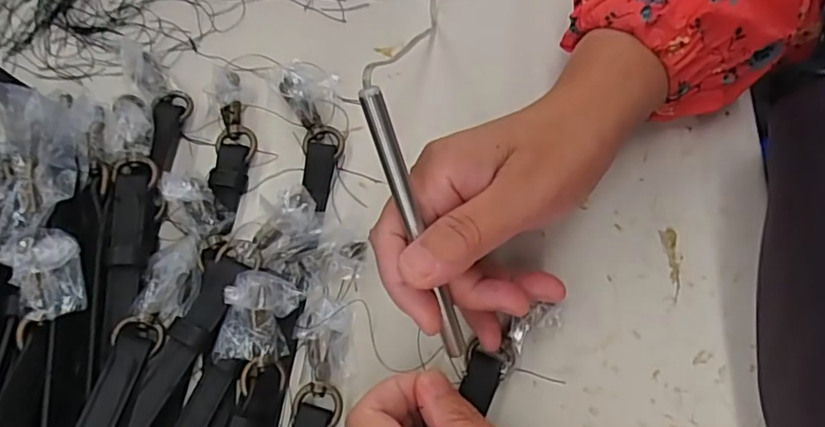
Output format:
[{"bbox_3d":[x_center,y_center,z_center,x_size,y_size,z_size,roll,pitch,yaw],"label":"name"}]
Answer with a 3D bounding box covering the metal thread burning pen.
[{"bbox_3d":[0.002,0.007,0.237,0.009,0.007,0.123,-23,113,-8],"label":"metal thread burning pen"}]

